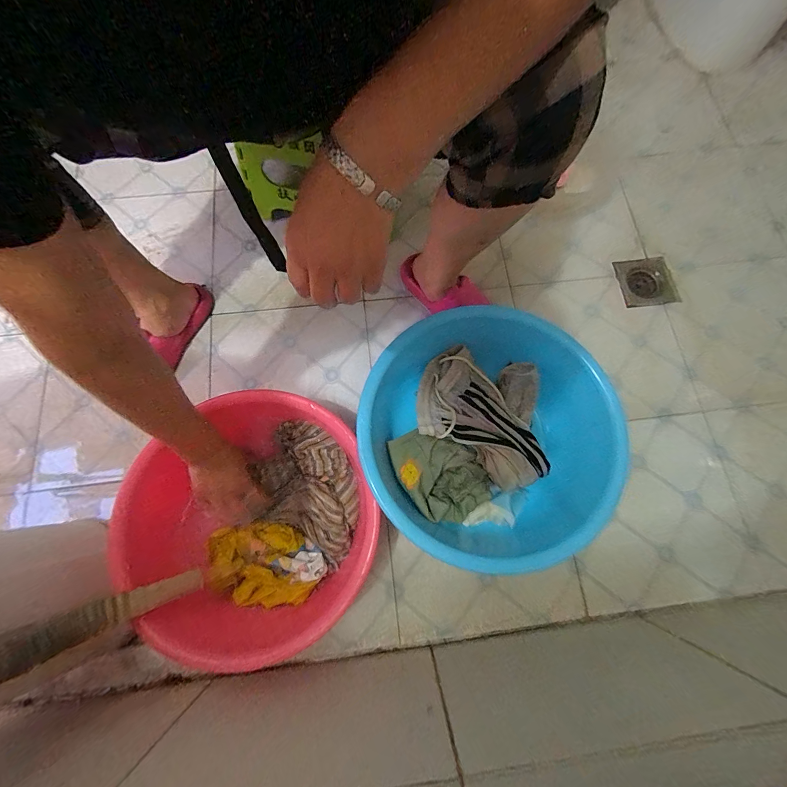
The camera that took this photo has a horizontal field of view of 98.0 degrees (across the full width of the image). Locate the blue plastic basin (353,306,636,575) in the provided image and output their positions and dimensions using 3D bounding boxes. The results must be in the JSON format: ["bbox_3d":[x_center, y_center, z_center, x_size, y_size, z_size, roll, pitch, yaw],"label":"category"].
[{"bbox_3d":[0.137,0.058,0.549,0.373,0.130,0.383,0,75,1],"label":"blue plastic basin"}]

